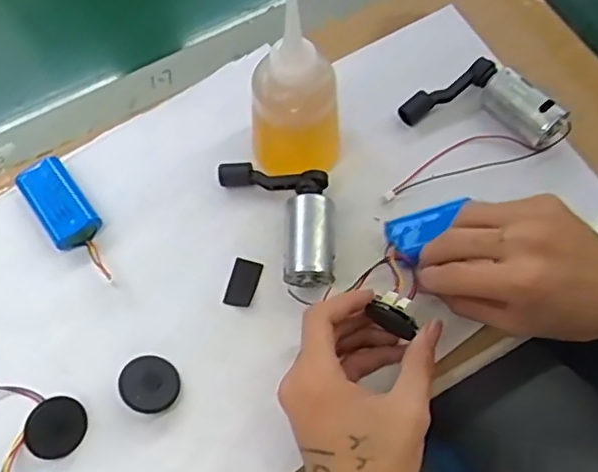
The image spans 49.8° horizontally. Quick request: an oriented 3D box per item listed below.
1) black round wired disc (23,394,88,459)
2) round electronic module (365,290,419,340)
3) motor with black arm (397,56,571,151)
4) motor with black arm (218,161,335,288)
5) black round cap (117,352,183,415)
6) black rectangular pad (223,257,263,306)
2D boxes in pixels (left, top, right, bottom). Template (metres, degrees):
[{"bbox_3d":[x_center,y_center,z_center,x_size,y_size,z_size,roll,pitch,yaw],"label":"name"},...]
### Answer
[{"bbox_3d":[-0.155,0.122,0.410,0.034,0.013,0.038,33,68,-14],"label":"black round wired disc"},{"bbox_3d":[0.062,0.049,0.412,0.031,0.034,0.017,30,70,13],"label":"round electronic module"},{"bbox_3d":[0.143,-0.104,0.492,0.121,0.037,0.057,14,68,6],"label":"motor with black arm"},{"bbox_3d":[-0.004,-0.020,0.454,0.060,0.038,0.113,-30,70,-12],"label":"motor with black arm"},{"bbox_3d":[-0.098,0.097,0.421,0.038,0.008,0.038,11,53,-15],"label":"black round cap"},{"bbox_3d":[-0.039,0.033,0.452,0.019,0.004,0.035,14,68,7],"label":"black rectangular pad"}]

